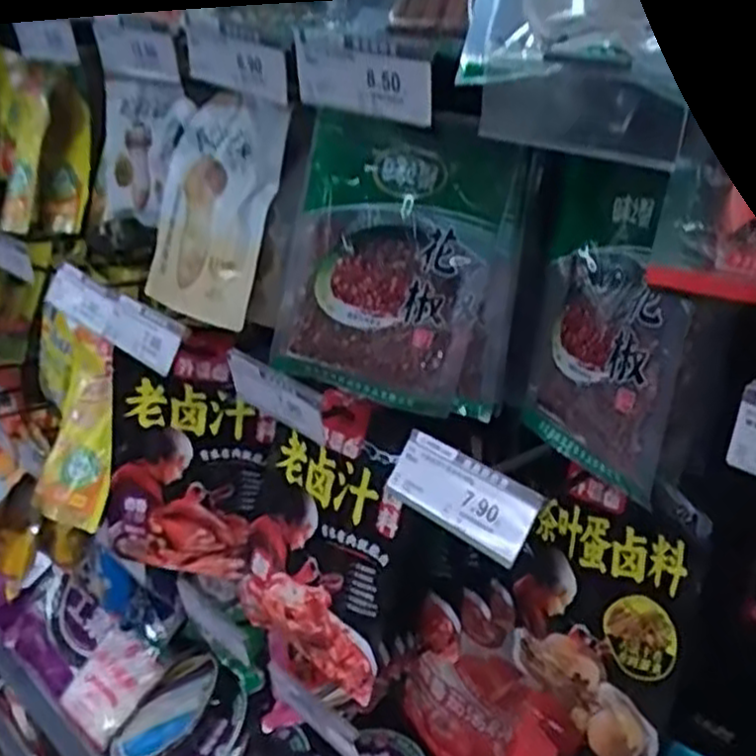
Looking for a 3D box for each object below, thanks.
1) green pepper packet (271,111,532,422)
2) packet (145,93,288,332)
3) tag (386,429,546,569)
[{"bbox_3d":[0.010,-0.072,0.507,0.160,0.181,0.035,11,26,14],"label":"green pepper packet"},{"bbox_3d":[-0.142,-0.140,0.653,0.145,0.200,0.031,32,21,34],"label":"packet"},{"bbox_3d":[0.046,0.067,0.442,0.101,0.041,0.009,28,5,43],"label":"tag"}]

